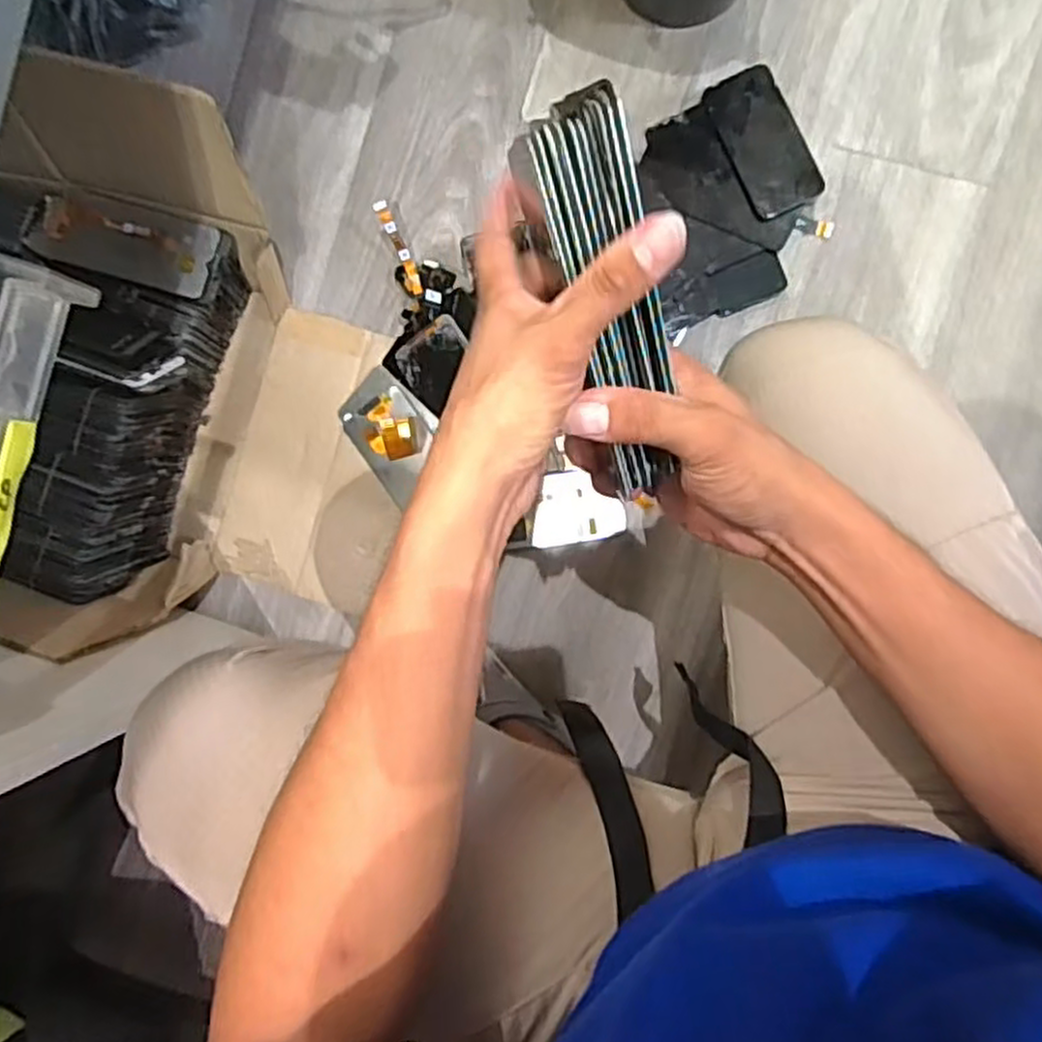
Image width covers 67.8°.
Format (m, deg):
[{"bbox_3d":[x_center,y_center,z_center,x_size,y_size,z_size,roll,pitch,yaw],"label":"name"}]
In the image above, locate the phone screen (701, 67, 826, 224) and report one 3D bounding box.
[{"bbox_3d":[0.234,-0.366,0.747,0.074,0.010,0.148,-24,80,0],"label":"phone screen"}]

